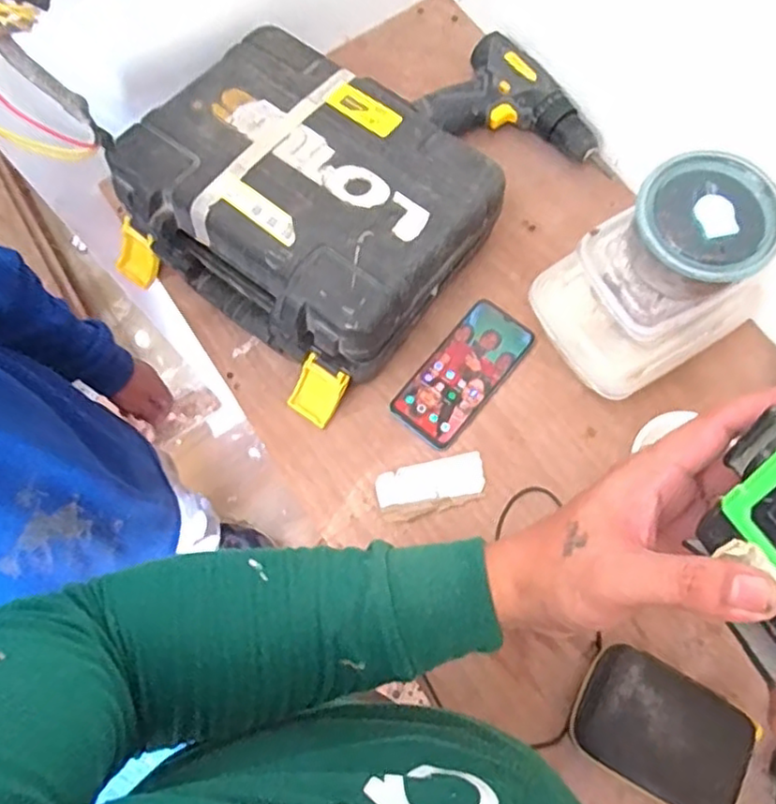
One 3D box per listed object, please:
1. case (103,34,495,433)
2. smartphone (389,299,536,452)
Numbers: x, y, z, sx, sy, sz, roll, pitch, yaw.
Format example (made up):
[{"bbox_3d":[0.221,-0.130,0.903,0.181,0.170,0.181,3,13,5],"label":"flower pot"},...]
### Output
[{"bbox_3d":[-0.086,-0.191,0.684,0.311,0.137,0.288,39,78,12],"label":"case"},{"bbox_3d":[0.078,-0.031,0.697,0.076,0.006,0.161,38,78,12],"label":"smartphone"}]

